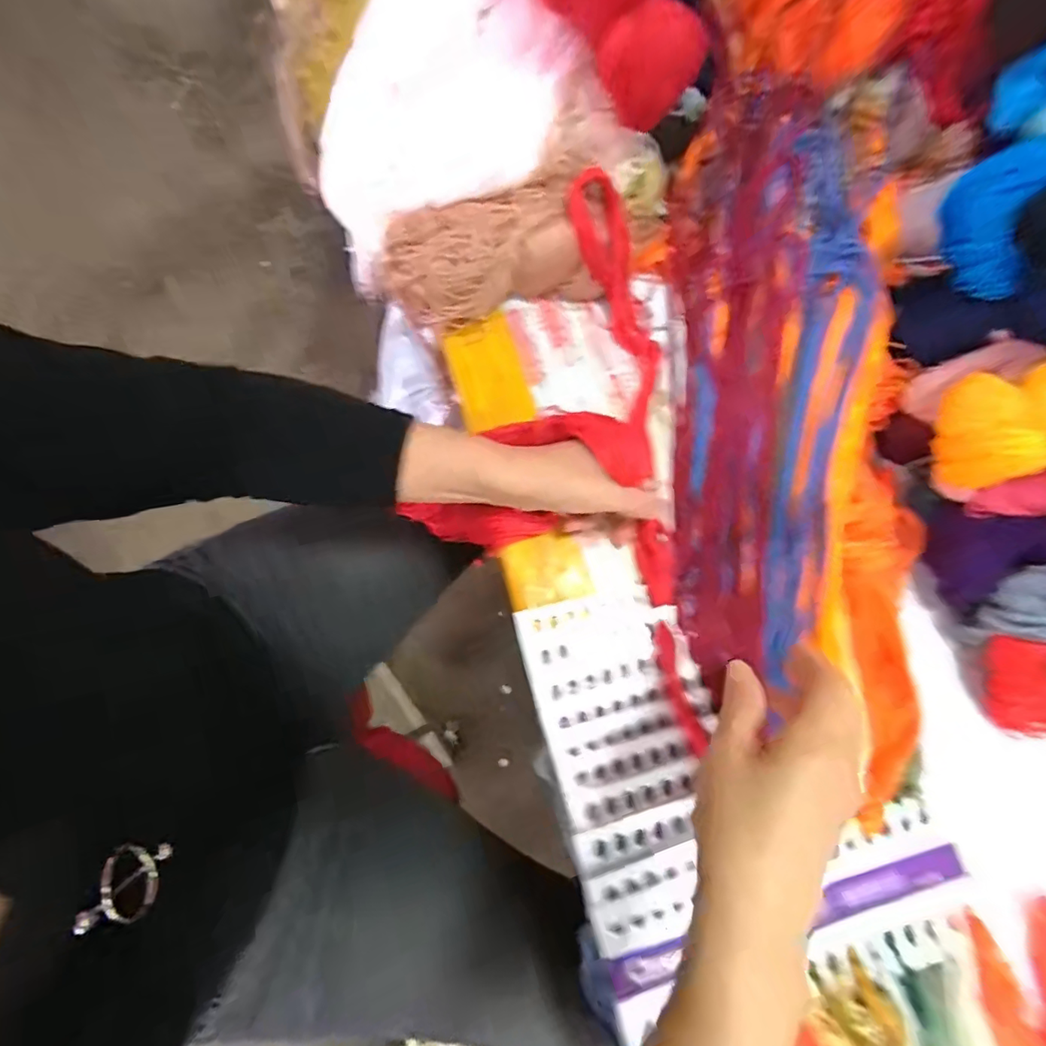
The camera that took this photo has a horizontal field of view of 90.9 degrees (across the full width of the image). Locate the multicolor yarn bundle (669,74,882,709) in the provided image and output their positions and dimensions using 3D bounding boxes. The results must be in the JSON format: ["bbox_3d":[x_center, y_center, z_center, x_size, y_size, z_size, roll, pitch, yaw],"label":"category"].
[{"bbox_3d":[0.197,-0.132,0.435,0.133,0.078,0.490,6,82,2],"label":"multicolor yarn bundle"}]

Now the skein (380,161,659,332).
[{"bbox_3d":[0.003,-0.238,0.454,0.243,0.074,0.074,-14,76,-4],"label":"skein"}]

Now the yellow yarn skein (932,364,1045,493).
[{"bbox_3d":[0.322,-0.062,0.342,0.050,0.113,0.085,-18,76,-5],"label":"yellow yarn skein"}]

